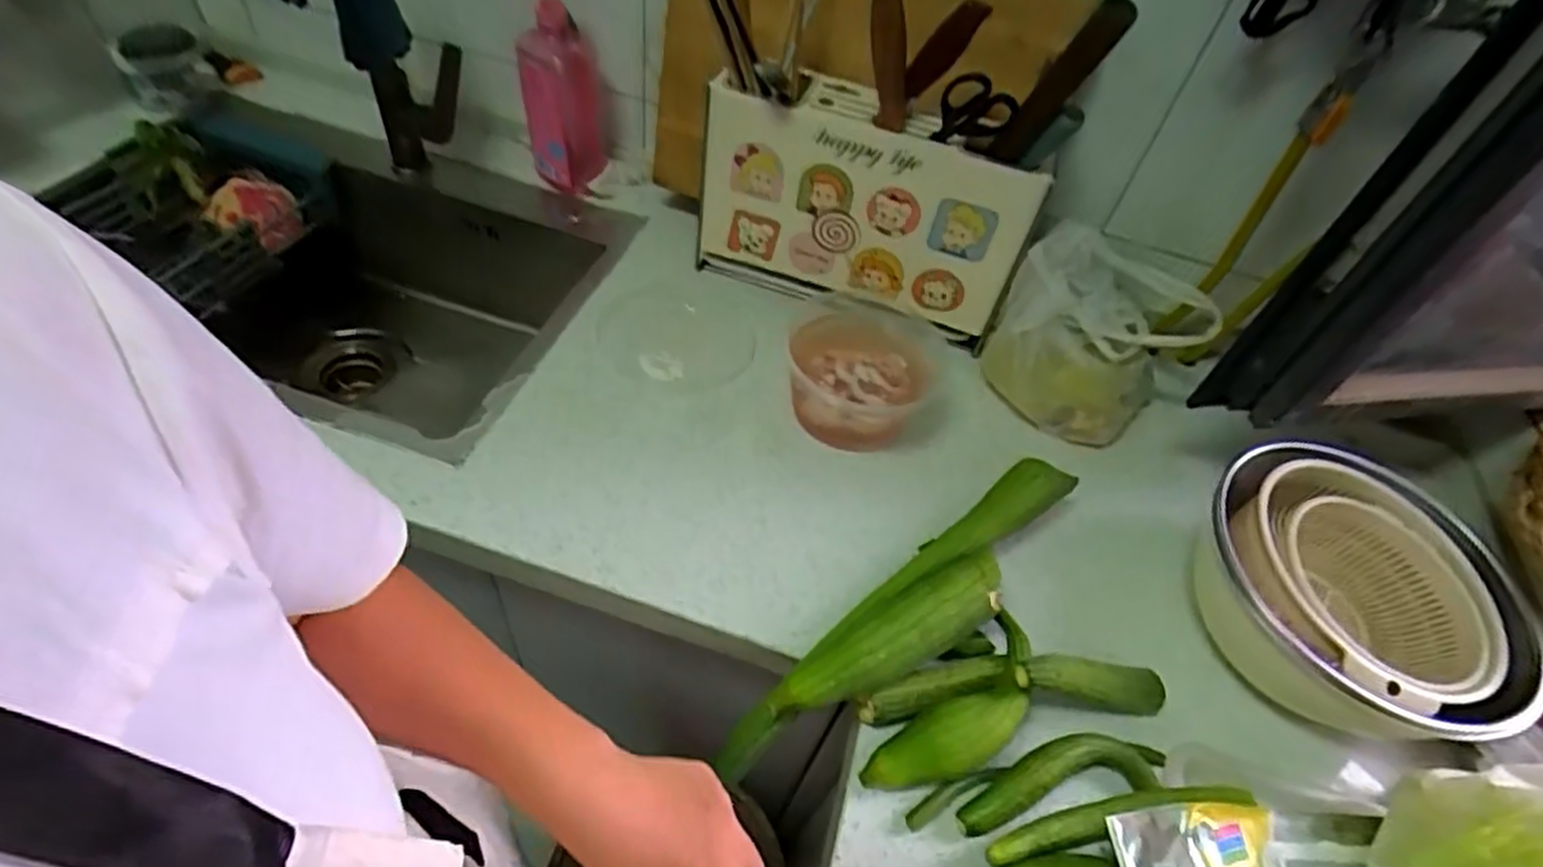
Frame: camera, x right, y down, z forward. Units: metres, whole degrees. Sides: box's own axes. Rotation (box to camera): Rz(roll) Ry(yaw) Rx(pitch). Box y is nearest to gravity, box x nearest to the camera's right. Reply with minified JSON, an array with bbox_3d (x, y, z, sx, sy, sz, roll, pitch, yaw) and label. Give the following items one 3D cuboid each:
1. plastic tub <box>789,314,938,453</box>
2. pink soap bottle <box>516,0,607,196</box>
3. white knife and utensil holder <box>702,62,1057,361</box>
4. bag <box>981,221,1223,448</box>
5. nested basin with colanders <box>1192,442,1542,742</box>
[{"bbox_3d":[0.096,-0.051,0.781,0.160,0.070,0.122,14,48,0],"label":"plastic tub"},{"bbox_3d":[-0.254,-0.410,0.893,0.091,0.259,0.075,-7,52,-15],"label":"pink soap bottle"},{"bbox_3d":[0.093,-0.239,0.824,0.350,0.229,0.078,18,50,6],"label":"white knife and utensil holder"},{"bbox_3d":[0.347,-0.104,0.803,0.193,0.183,0.126,33,50,16],"label":"bag"},{"bbox_3d":[0.482,0.136,0.622,0.214,0.108,0.253,-29,60,-29],"label":"nested basin with colanders"}]

